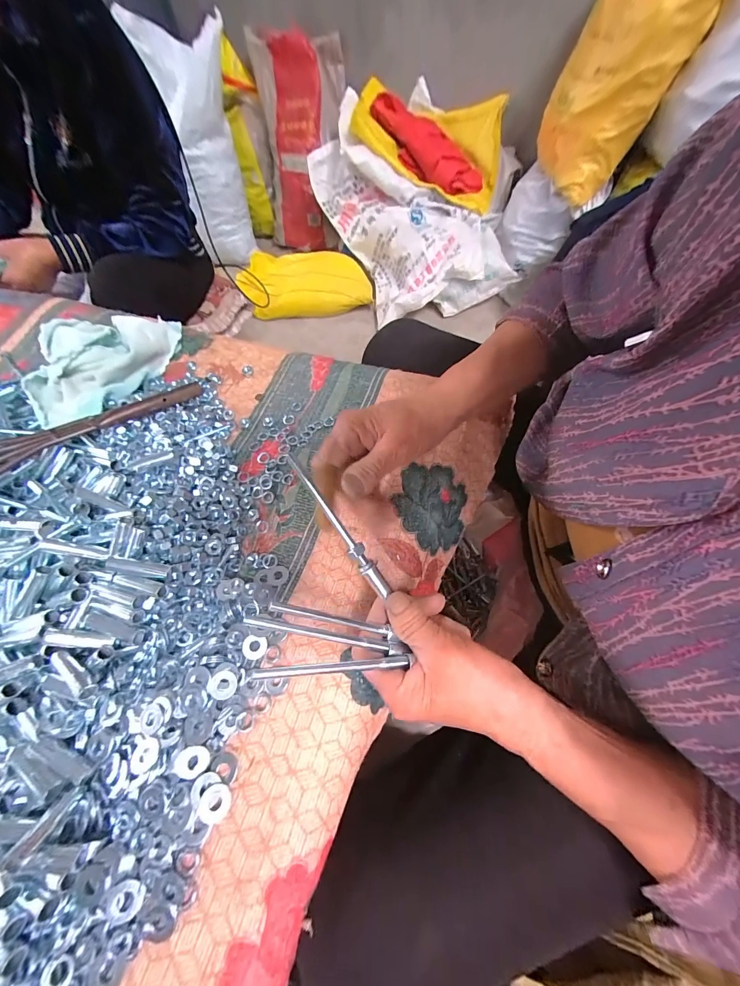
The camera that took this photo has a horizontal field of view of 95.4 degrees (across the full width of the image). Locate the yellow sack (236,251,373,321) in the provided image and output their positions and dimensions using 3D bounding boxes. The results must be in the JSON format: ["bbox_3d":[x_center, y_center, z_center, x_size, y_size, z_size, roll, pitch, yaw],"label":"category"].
[{"bbox_3d":[-0.251,-0.819,1.323,0.474,0.171,0.222,-10,59,-3],"label":"yellow sack"}]

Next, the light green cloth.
[{"bbox_3d":[-0.314,-0.164,0.400,0.106,0.069,0.195,38,68,22],"label":"light green cloth"}]

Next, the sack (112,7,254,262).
[{"bbox_3d":[-0.578,-1.205,1.251,0.251,0.621,0.165,-24,61,-11],"label":"sack"}]

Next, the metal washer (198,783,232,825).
[{"bbox_3d":[-0.100,0.201,0.217,0.019,0.005,0.018,-1,59,2],"label":"metal washer"}]

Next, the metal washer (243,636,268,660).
[{"bbox_3d":[-0.091,0.122,0.267,0.018,0.004,0.017,-1,59,2],"label":"metal washer"}]

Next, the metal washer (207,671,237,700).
[{"bbox_3d":[-0.110,0.142,0.250,0.020,0.004,0.018,11,58,-17],"label":"metal washer"}]

